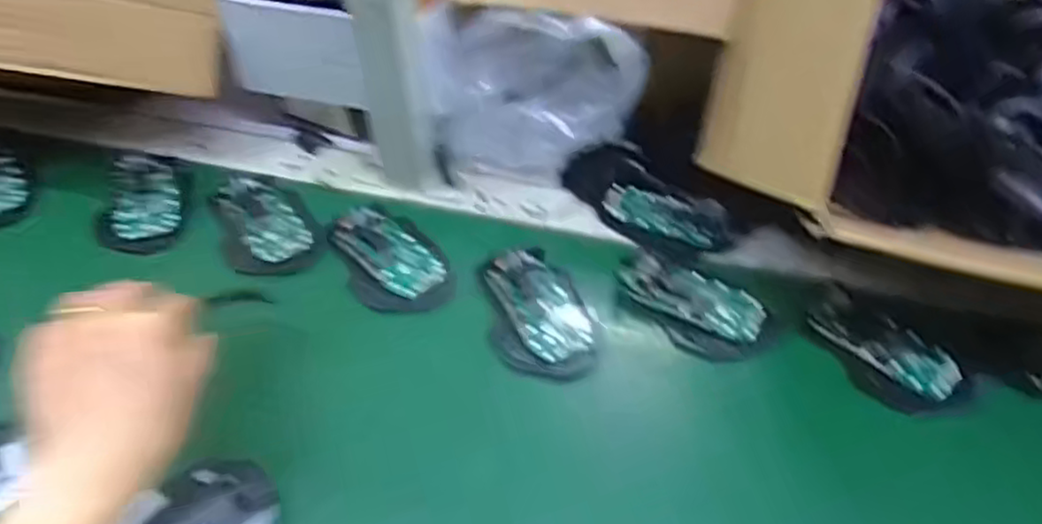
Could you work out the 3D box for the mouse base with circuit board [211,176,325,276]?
[{"bbox_3d":[-0.203,-0.030,0.565,0.070,0.020,0.108,-23,50,-22],"label":"mouse base with circuit board"}]

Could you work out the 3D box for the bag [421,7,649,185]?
[{"bbox_3d":[0.010,-0.143,0.583,0.174,0.135,0.074,6,45,5],"label":"bag"}]

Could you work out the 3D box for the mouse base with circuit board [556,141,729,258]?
[{"bbox_3d":[0.100,-0.052,0.587,0.069,0.018,0.145,-28,51,-25],"label":"mouse base with circuit board"}]

